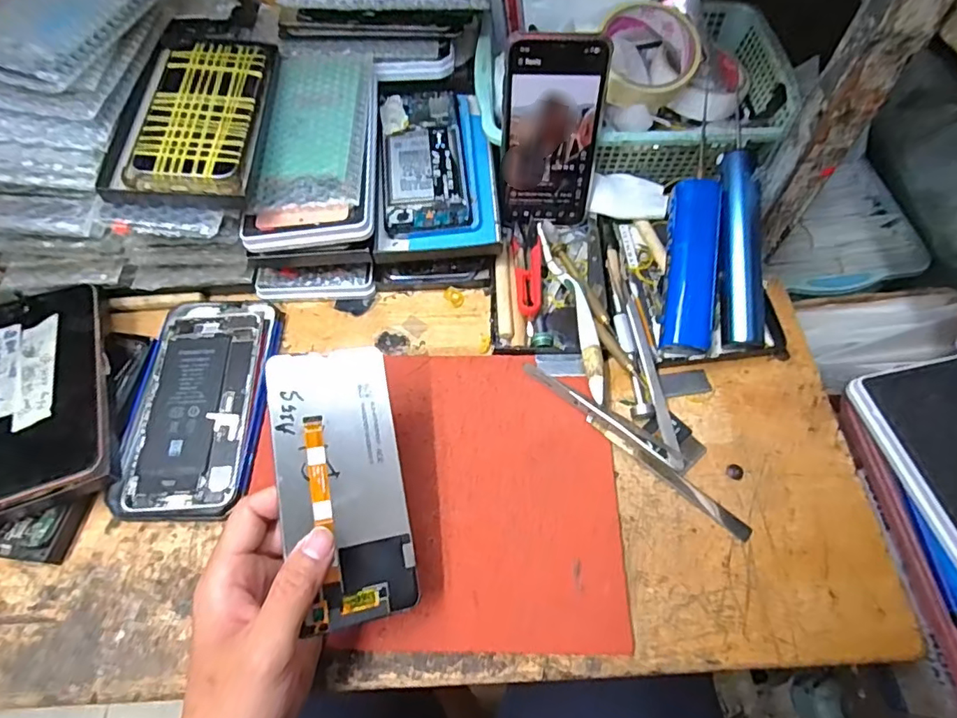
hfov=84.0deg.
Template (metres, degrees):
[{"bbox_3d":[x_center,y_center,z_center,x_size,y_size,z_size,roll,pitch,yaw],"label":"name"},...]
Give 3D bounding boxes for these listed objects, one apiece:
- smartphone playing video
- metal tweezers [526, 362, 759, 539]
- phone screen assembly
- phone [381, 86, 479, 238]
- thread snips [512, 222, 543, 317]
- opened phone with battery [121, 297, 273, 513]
[{"bbox_3d":[0.058,-0.176,0.425,0.074,0.148,0.008,2,44,-1],"label":"smartphone playing video"},{"bbox_3d":[0.110,0.058,0.377,0.184,0.006,0.018,37,69,19],"label":"metal tweezers"},{"bbox_3d":[-0.079,0.070,0.312,0.070,0.004,0.154,-6,75,-21],"label":"phone screen assembly"},{"bbox_3d":[-0.045,-0.177,0.464,0.075,0.010,0.160,-5,62,0],"label":"phone"},{"bbox_3d":[0.043,-0.076,0.439,0.025,0.012,0.094,-2,62,1],"label":"thread snips"},{"bbox_3d":[-0.212,0.026,0.405,0.086,0.006,0.173,0,62,2],"label":"opened phone with battery"}]

